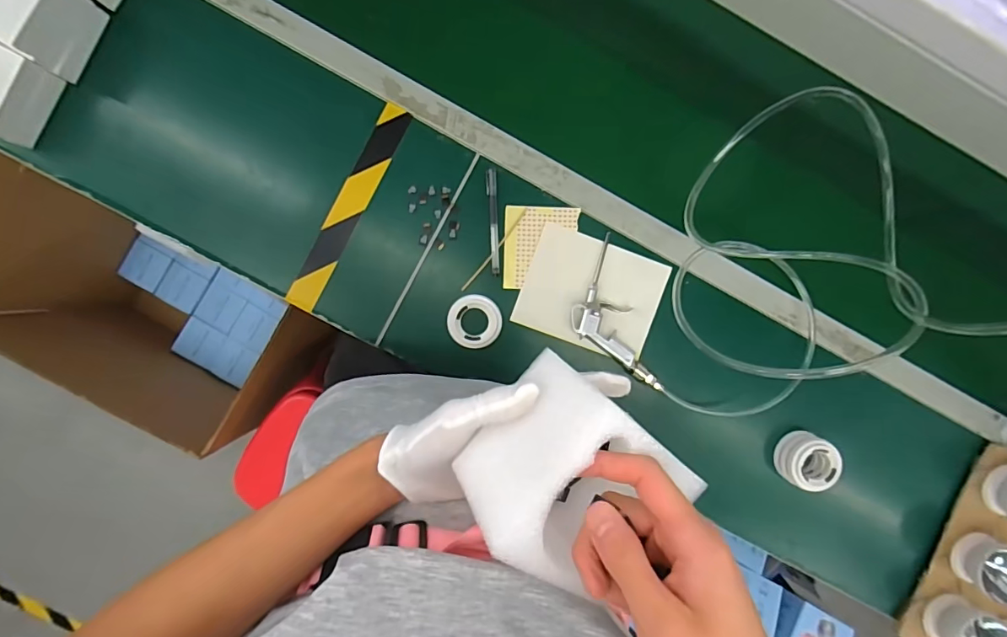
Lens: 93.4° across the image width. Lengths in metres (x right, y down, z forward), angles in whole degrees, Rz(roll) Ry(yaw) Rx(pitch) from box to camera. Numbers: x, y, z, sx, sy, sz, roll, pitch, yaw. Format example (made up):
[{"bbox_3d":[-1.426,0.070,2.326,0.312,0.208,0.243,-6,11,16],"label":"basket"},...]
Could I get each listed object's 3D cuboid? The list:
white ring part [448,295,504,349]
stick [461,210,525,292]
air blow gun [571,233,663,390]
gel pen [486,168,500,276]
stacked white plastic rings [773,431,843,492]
[{"bbox_3d":[-0.039,0.004,0.651,0.072,0.007,0.071,6,93,-2],"label":"white ring part"},{"bbox_3d":[-0.012,-0.094,0.655,0.006,0.007,0.142,39,91,-4],"label":"stick"},{"bbox_3d":[0.143,0.007,0.654,0.088,0.019,0.220,-21,94,-1],"label":"air blow gun"},{"bbox_3d":[-0.014,-0.131,0.647,0.015,0.007,0.142,-2,93,-2],"label":"gel pen"},{"bbox_3d":[0.430,0.200,0.680,0.069,0.059,0.071,0,93,-2],"label":"stacked white plastic rings"}]

